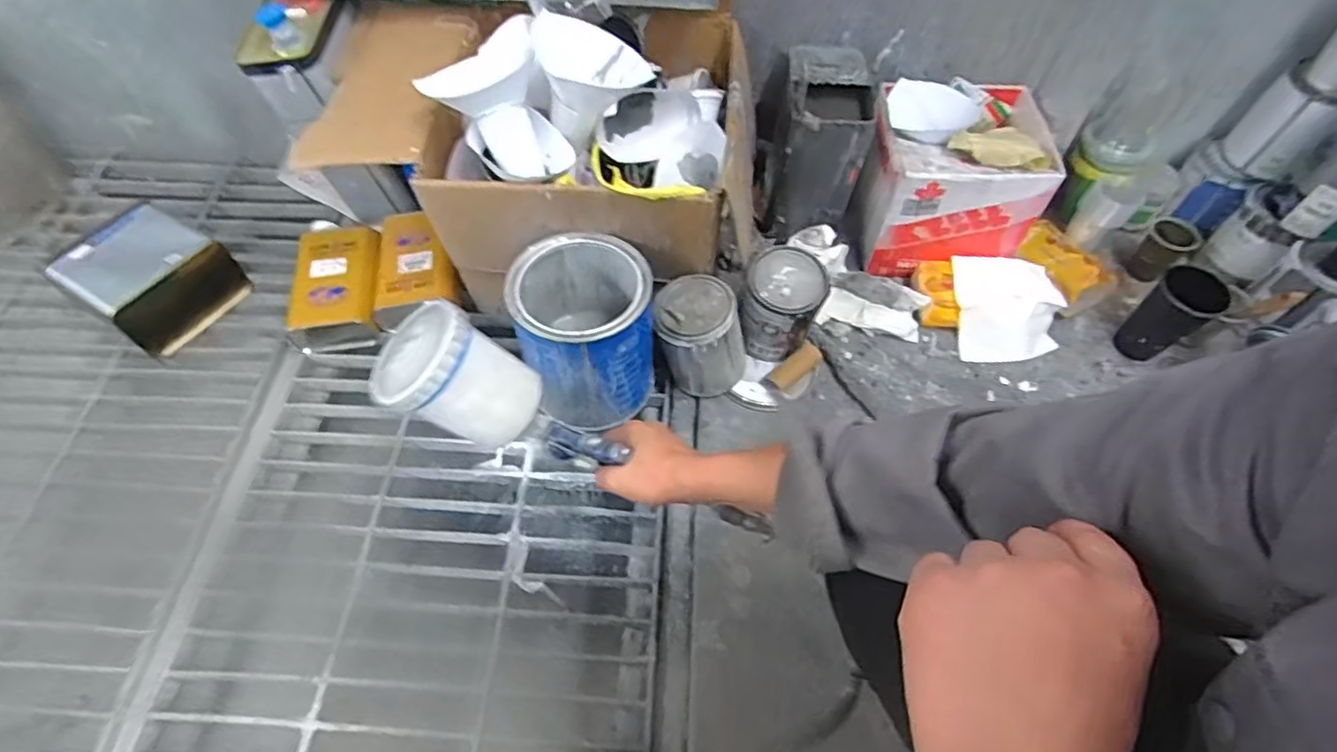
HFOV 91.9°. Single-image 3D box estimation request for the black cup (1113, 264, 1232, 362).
[{"bbox_3d":[0.693,-0.083,0.901,0.073,0.115,0.079,-33,64,-18],"label":"black cup"}]

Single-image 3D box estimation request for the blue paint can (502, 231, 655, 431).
[{"bbox_3d":[-0.102,-0.064,0.818,0.163,0.181,0.189,-7,59,-6],"label":"blue paint can"}]

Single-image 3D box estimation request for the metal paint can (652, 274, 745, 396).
[{"bbox_3d":[0.038,-0.049,0.862,0.107,0.145,0.102,0,59,0],"label":"metal paint can"}]

